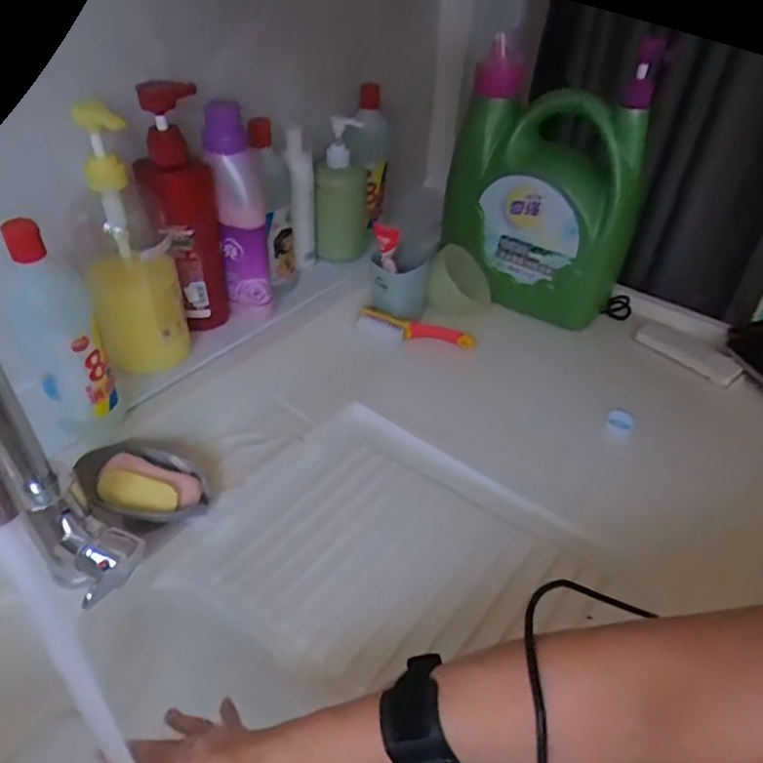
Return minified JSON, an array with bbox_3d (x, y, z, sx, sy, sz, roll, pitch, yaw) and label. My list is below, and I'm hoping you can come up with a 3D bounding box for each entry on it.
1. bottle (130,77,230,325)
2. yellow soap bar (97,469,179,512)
[{"bbox_3d":[-0.206,-0.173,0.613,0.067,0.255,0.054,-11,43,-16],"label":"bottle"},{"bbox_3d":[-0.217,0.101,0.530,0.068,0.015,0.032,15,59,-5],"label":"yellow soap bar"}]

